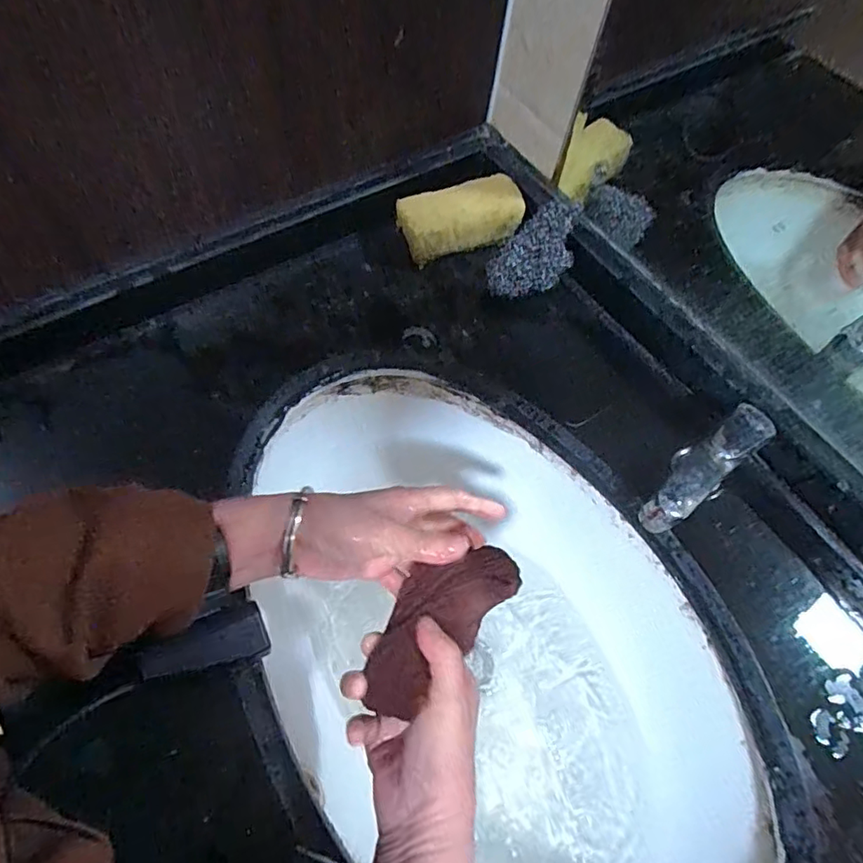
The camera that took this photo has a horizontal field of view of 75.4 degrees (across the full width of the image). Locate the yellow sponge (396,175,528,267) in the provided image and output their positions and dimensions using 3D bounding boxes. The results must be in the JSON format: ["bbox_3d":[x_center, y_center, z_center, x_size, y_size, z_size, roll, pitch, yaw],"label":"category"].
[{"bbox_3d":[0.030,-0.213,0.558,0.121,0.042,0.056,-16,64,-12],"label":"yellow sponge"}]

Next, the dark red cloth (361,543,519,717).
[{"bbox_3d":[0.004,0.118,0.361,0.056,0.030,0.129,41,53,17],"label":"dark red cloth"}]

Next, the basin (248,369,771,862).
[{"bbox_3d":[0.039,0.184,0.476,0.289,0.137,0.517,-23,66,-15],"label":"basin"}]

